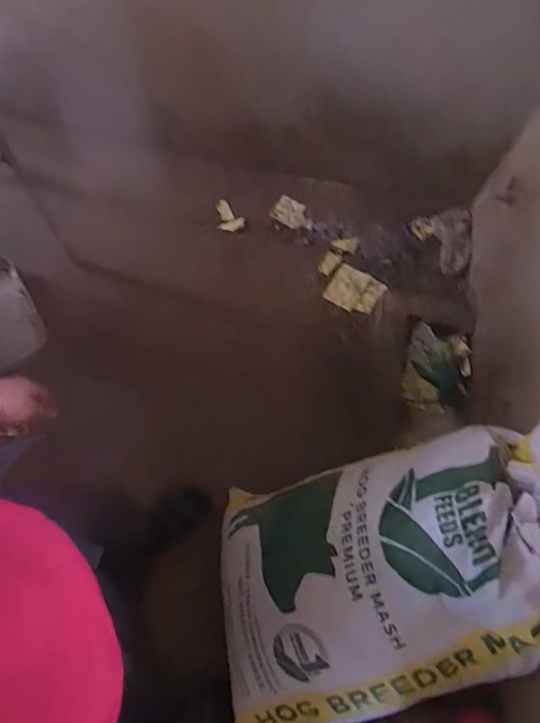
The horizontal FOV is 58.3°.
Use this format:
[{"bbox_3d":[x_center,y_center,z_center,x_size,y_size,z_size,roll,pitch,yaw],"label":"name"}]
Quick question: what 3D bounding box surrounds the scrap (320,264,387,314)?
[{"bbox_3d":[0.281,-0.235,1.614,0.166,0.022,0.136,33,92,13],"label":"scrap"}]

